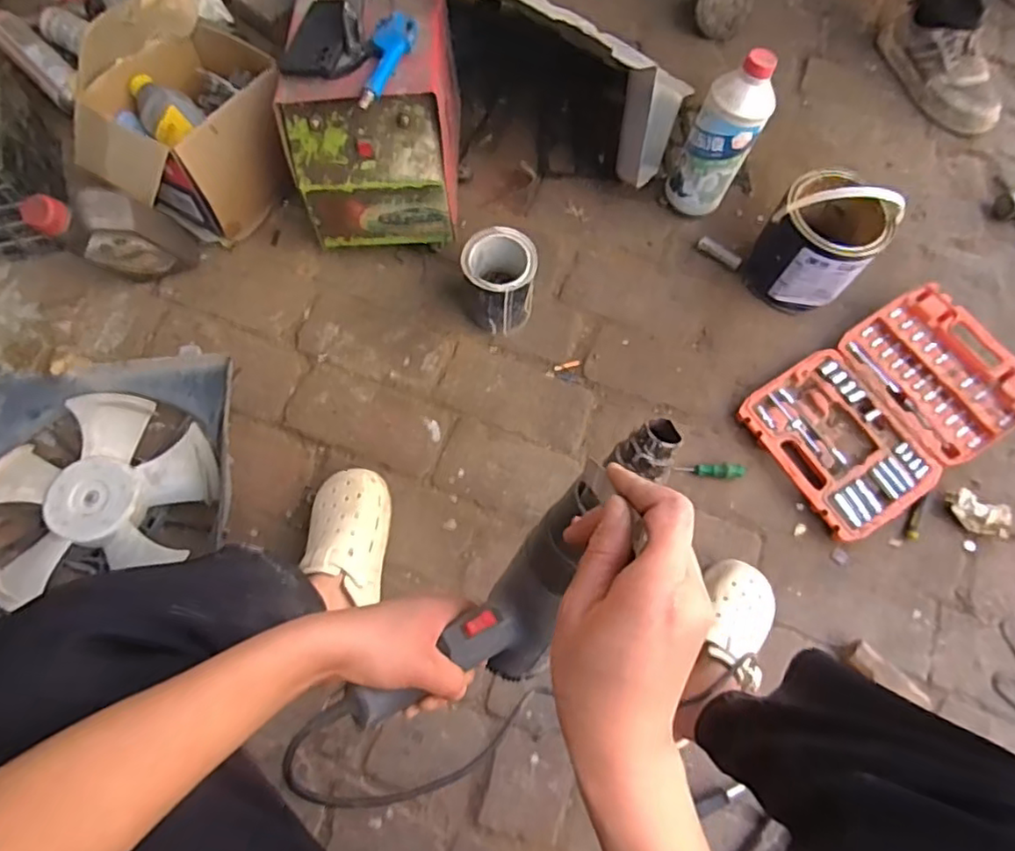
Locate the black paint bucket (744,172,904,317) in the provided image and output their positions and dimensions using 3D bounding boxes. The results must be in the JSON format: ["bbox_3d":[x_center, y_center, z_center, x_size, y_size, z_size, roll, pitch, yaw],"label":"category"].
[{"bbox_3d":[0.479,-0.287,0.955,0.154,0.182,0.160,0,70,-1],"label":"black paint bucket"}]

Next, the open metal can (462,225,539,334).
[{"bbox_3d":[-0.011,-0.219,0.945,0.101,0.126,0.123,6,70,2],"label":"open metal can"}]

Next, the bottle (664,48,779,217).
[{"bbox_3d":[0.328,-0.440,0.975,0.089,0.251,0.092,-36,74,-13],"label":"bottle"}]

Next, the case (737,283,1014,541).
[{"bbox_3d":[0.570,-0.029,0.935,0.390,0.052,0.253,-30,73,-11],"label":"case"}]

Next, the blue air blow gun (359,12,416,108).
[{"bbox_3d":[-0.158,-0.473,0.807,0.046,0.020,0.150,17,69,5],"label":"blue air blow gun"}]

